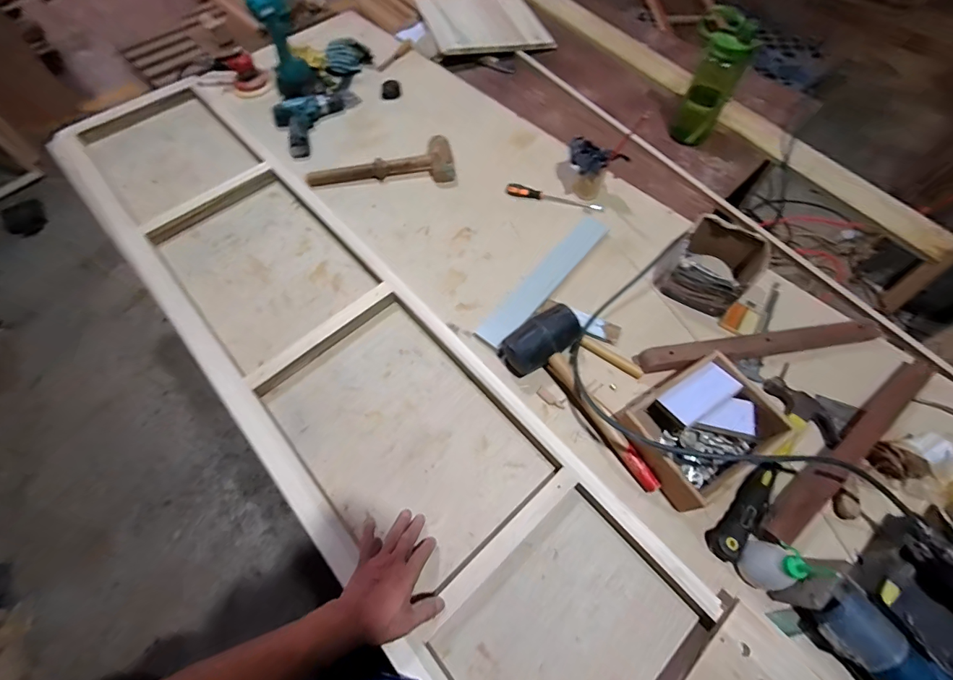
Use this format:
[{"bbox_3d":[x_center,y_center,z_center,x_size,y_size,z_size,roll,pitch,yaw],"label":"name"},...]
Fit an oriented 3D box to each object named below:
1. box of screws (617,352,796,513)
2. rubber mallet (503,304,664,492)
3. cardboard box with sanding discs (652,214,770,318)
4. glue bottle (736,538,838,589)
[{"bbox_3d":[0.367,0.141,0.666,0.224,0.075,0.169,-30,67,-13],"label":"box of screws"},{"bbox_3d":[0.204,0.092,0.711,0.137,0.082,0.346,-36,68,-16],"label":"rubber mallet"},{"bbox_3d":[0.465,-0.149,0.816,0.154,0.103,0.148,33,68,16],"label":"cardboard box with sanding discs"},{"bbox_3d":[0.426,0.321,0.581,0.062,0.117,0.062,39,70,18],"label":"glue bottle"}]

